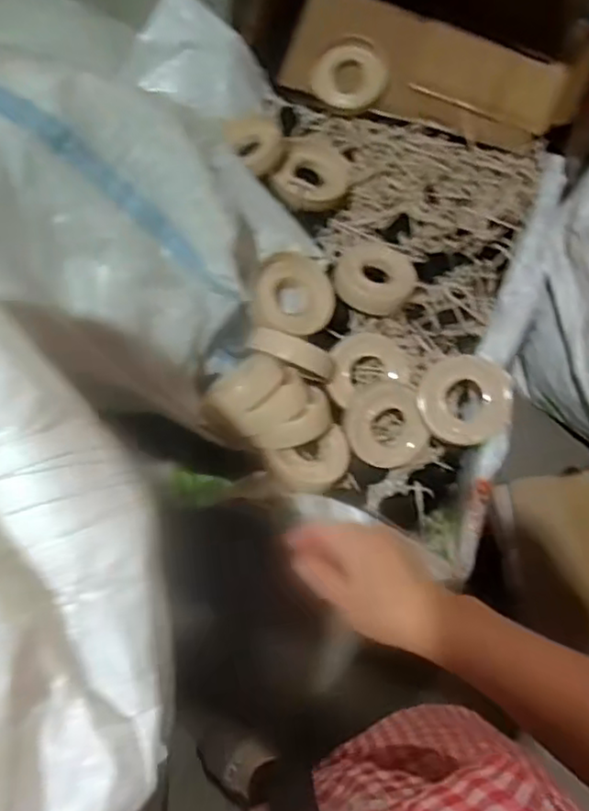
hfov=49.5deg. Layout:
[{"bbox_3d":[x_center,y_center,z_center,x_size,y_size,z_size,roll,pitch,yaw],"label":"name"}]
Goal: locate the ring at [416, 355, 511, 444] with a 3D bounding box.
[{"bbox_3d":[0.302,-0.009,1.126,0.154,0.042,0.152,3,97,23],"label":"ring"}]

